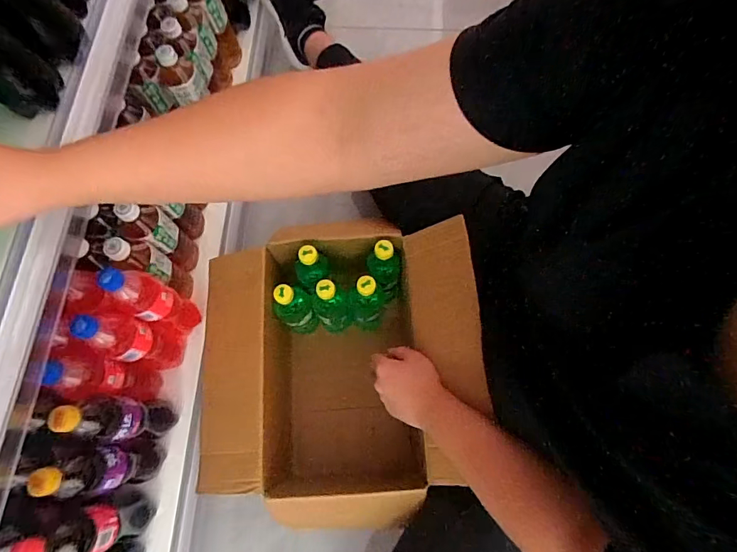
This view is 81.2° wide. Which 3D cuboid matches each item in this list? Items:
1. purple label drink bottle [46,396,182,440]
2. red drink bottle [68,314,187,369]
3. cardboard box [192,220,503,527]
[{"bbox_3d":[-0.343,0.201,0.606,0.050,0.226,0.054,-3,71,-1],"label":"purple label drink bottle"},{"bbox_3d":[-0.342,0.091,0.632,0.055,0.216,0.068,16,72,5],"label":"red drink bottle"},{"bbox_3d":[-0.059,0.160,0.735,0.409,0.320,0.451,-1,71,0],"label":"cardboard box"}]

